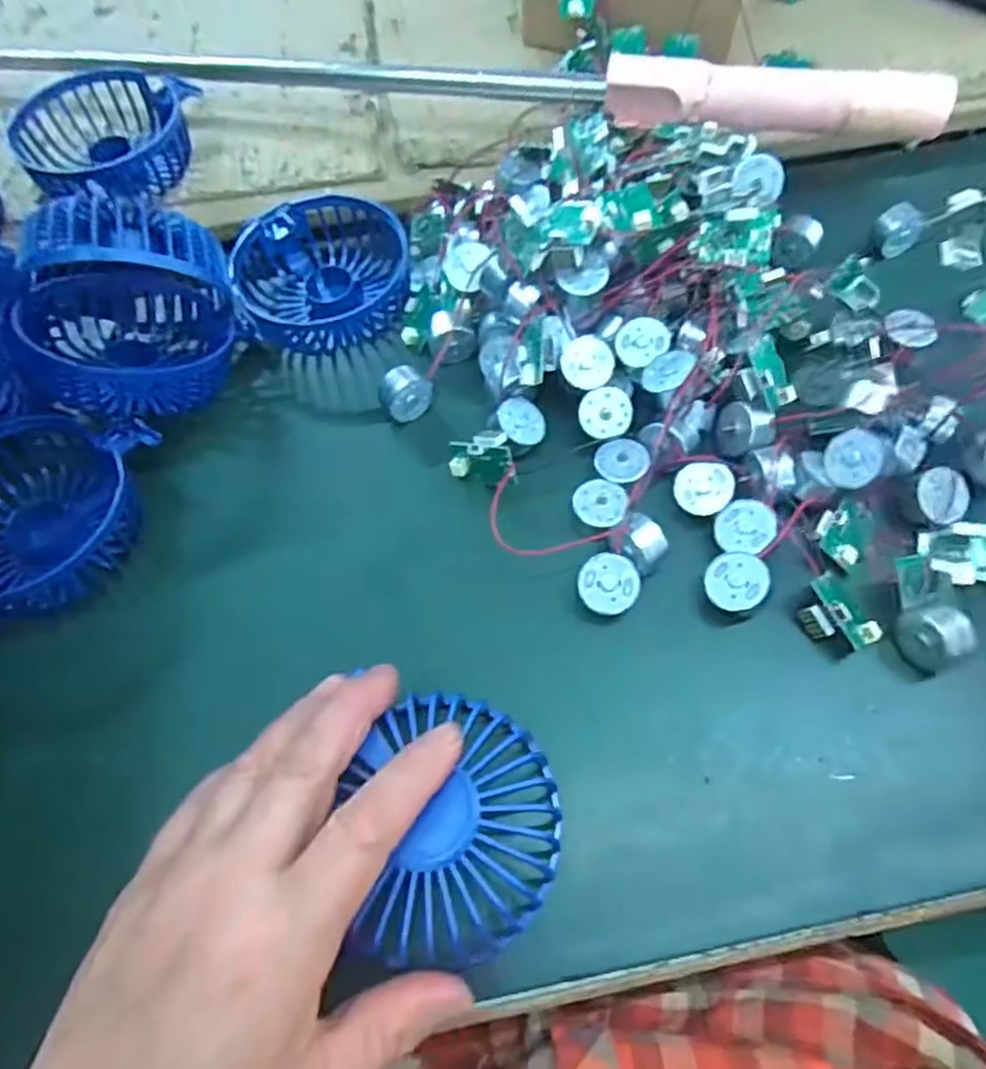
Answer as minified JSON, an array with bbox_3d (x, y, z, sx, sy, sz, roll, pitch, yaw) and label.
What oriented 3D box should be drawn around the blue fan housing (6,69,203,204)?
[{"bbox_3d":[-0.217,-0.226,0.391,0.088,0.031,0.082,-9,60,-2],"label":"blue fan housing"}]

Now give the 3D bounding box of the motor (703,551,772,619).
[{"bbox_3d":[0.098,0.020,0.278,0.024,0.012,0.024,-8,71,25],"label":"motor"}]

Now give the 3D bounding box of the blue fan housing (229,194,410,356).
[{"bbox_3d":[-0.091,-0.138,0.373,0.087,0.040,0.087,-18,61,-8],"label":"blue fan housing"}]

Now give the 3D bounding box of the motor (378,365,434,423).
[{"bbox_3d":[-0.043,-0.068,0.334,0.023,0.021,0.015,-33,64,-15],"label":"motor"}]

